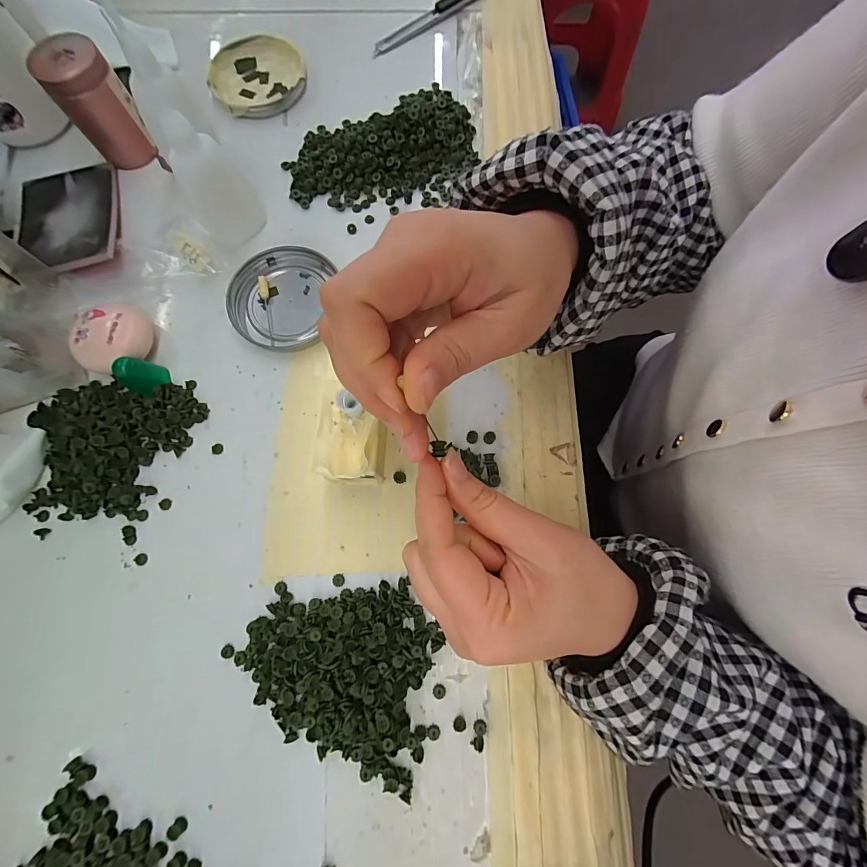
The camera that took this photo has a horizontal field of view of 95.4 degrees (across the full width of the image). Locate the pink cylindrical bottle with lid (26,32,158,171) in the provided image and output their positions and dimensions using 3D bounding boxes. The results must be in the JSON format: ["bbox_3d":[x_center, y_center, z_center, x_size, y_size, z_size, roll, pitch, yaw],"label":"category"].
[{"bbox_3d":[-0.245,-0.241,0.285,0.043,0.061,0.040,0,76,0],"label":"pink cylindrical bottle with lid"}]

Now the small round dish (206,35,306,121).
[{"bbox_3d":[-0.150,-0.303,0.333,0.077,0.011,0.082,0,76,0],"label":"small round dish"}]

